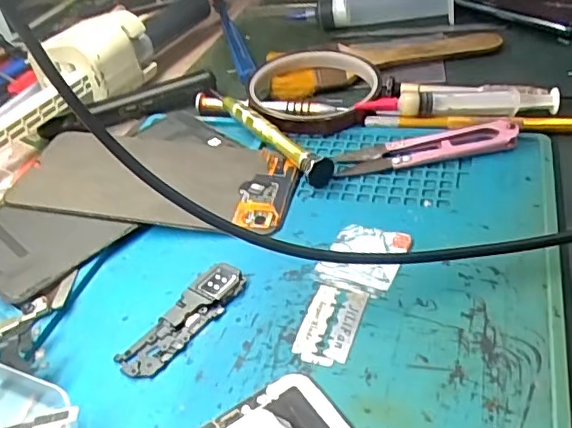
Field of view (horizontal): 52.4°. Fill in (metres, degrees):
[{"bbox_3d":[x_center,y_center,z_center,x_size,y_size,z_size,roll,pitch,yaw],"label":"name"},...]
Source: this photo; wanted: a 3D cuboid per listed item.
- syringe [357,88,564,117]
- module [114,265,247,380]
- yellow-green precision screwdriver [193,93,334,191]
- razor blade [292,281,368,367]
[{"bbox_3d":[0.098,-0.063,0.337,0.111,0.013,0.017,-1,39,10],"label":"syringe"},{"bbox_3d":[-0.043,0.044,0.247,0.022,0.005,0.063,19,46,31],"label":"module"},{"bbox_3d":[-0.016,-0.051,0.343,0.015,0.015,0.130,-29,43,-23],"label":"yellow-green precision screwdriver"},{"bbox_3d":[0.018,0.043,0.235,0.023,0.004,0.038,9,42,21],"label":"razor blade"}]

